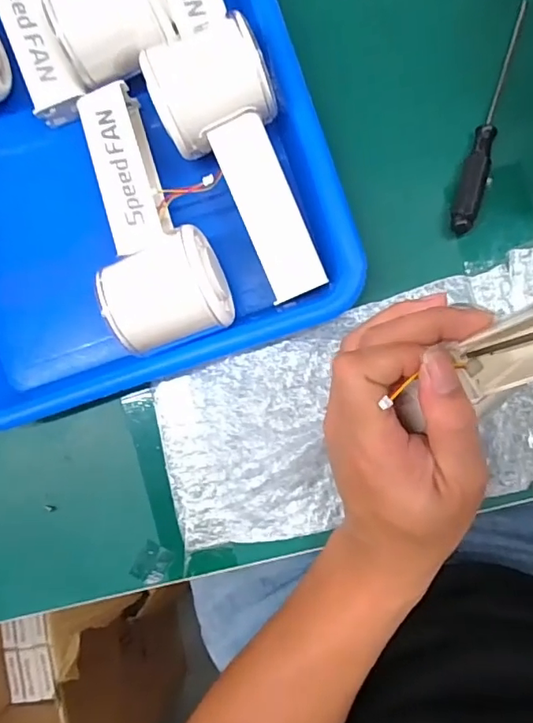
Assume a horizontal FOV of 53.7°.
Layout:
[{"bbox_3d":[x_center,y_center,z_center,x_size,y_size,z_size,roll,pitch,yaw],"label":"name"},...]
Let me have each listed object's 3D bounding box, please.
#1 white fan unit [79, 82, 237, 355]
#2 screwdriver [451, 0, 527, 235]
[{"bbox_3d":[-0.070,-0.083,0.291,0.058,0.046,0.149,-19,85,7],"label":"white fan unit"},{"bbox_3d":[0.127,-0.138,0.297,0.013,0.011,0.133,16,90,8],"label":"screwdriver"}]

